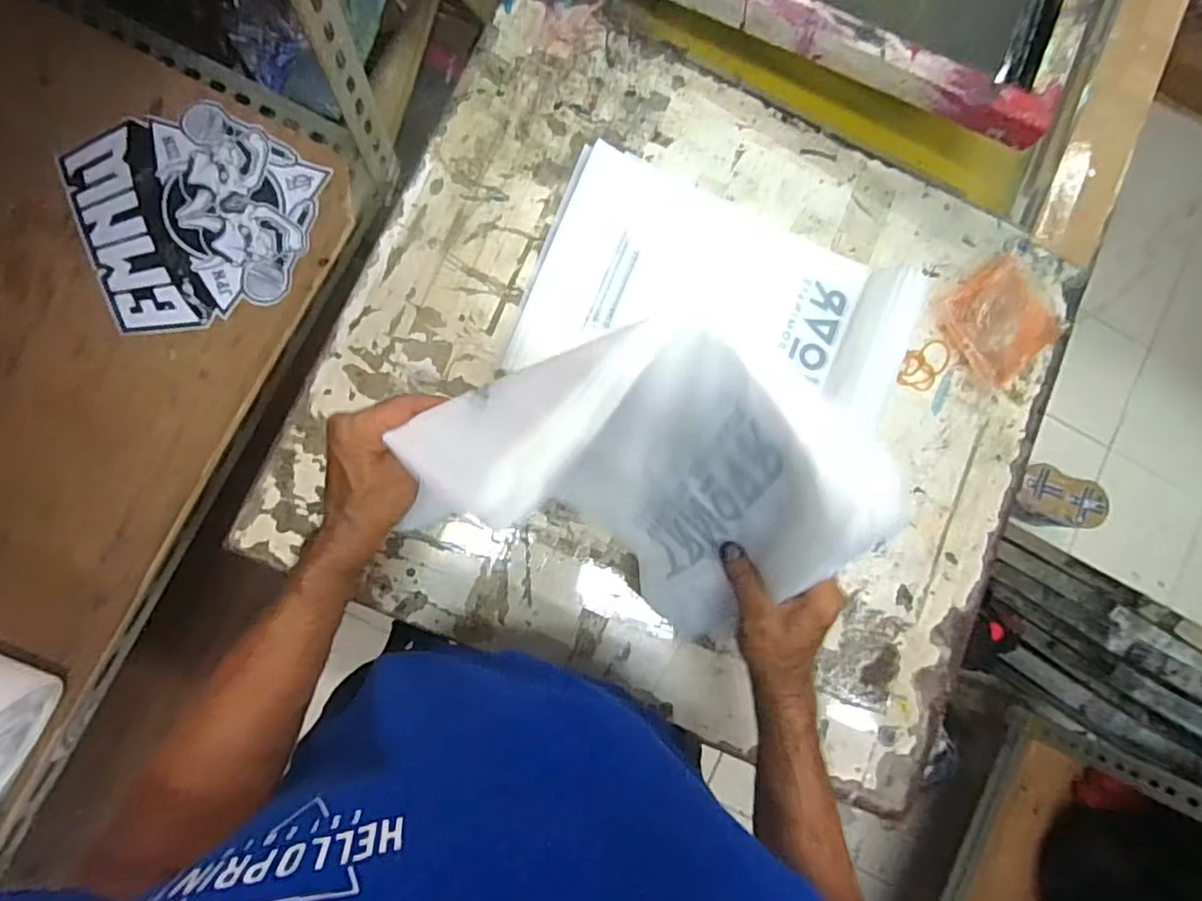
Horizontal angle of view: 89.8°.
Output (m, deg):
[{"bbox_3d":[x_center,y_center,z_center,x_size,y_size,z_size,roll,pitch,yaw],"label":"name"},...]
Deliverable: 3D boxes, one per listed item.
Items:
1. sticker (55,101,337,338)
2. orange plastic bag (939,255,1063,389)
[{"bbox_3d":[-0.351,-0.212,0.533,0.196,0.006,0.186,-22,84,-11],"label":"sticker"},{"bbox_3d":[0.421,-0.132,0.638,0.112,0.026,0.113,-33,87,-12],"label":"orange plastic bag"}]

